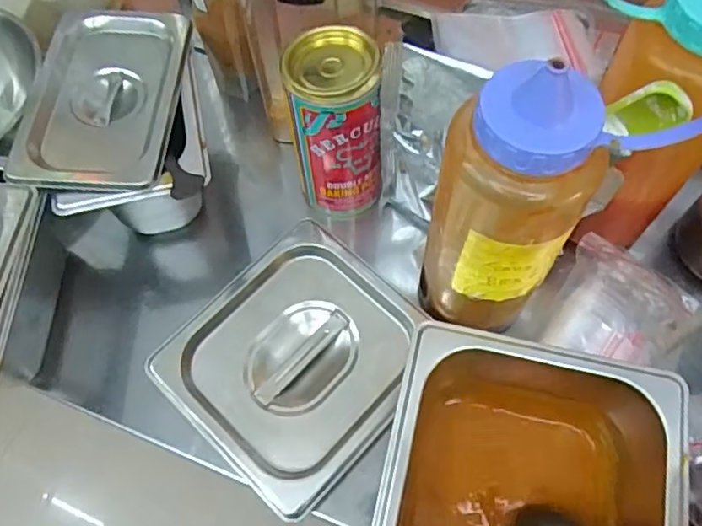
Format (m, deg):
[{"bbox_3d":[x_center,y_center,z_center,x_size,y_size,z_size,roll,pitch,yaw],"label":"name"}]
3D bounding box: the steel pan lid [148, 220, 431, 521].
[{"bbox_3d":[-0.035,0.068,0.438,0.173,0.031,0.157,-42,70,-16],"label":"steel pan lid"}]

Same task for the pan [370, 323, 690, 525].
[{"bbox_3d":[0.099,0.146,0.358,0.157,0.095,0.173,12,65,8],"label":"pan"}]

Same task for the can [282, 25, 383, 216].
[{"bbox_3d":[-0.010,-0.102,0.457,0.065,0.147,0.059,-5,64,0],"label":"can"}]

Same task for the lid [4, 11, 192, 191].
[{"bbox_3d":[-0.186,-0.126,0.446,0.105,0.018,0.159,2,64,3],"label":"lid"}]

